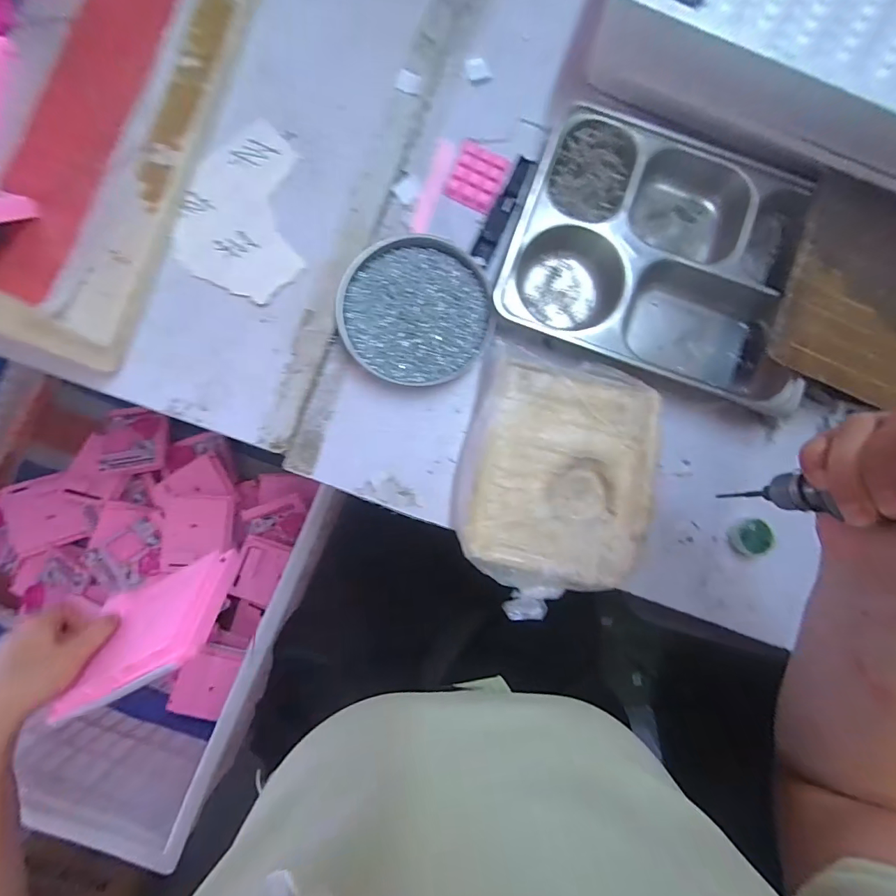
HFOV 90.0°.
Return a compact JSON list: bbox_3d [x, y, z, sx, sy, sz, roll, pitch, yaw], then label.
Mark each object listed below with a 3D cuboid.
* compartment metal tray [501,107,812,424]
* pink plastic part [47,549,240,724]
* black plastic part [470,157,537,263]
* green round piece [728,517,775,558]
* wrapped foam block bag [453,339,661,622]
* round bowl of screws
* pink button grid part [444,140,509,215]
[{"bbox_3d":[0.206,-0.192,0.418,0.271,0.037,0.249,19,85,-1],"label":"compartment metal tray"},{"bbox_3d":[-0.286,0.168,0.435,0.136,0.142,0.019,-19,123,4],"label":"pink plastic part"},{"bbox_3d":[0.054,-0.229,0.434,0.020,0.004,0.114,27,85,0],"label":"black plastic part"},{"bbox_3d":[0.276,0.082,0.408,0.034,0.007,0.035,-16,94,21],"label":"green round piece"},{"bbox_3d":[0.092,0.029,0.394,0.162,0.041,0.218,13,85,-1],"label":"wrapped foam block bag"},{"bbox_3d":[-0.030,-0.128,0.412,0.133,0.018,0.135,0,85,-2],"label":"round bowl of screws"},{"bbox_3d":[0.028,-0.261,0.433,0.049,0.006,0.060,22,85,-1],"label":"pink button grid part"}]

